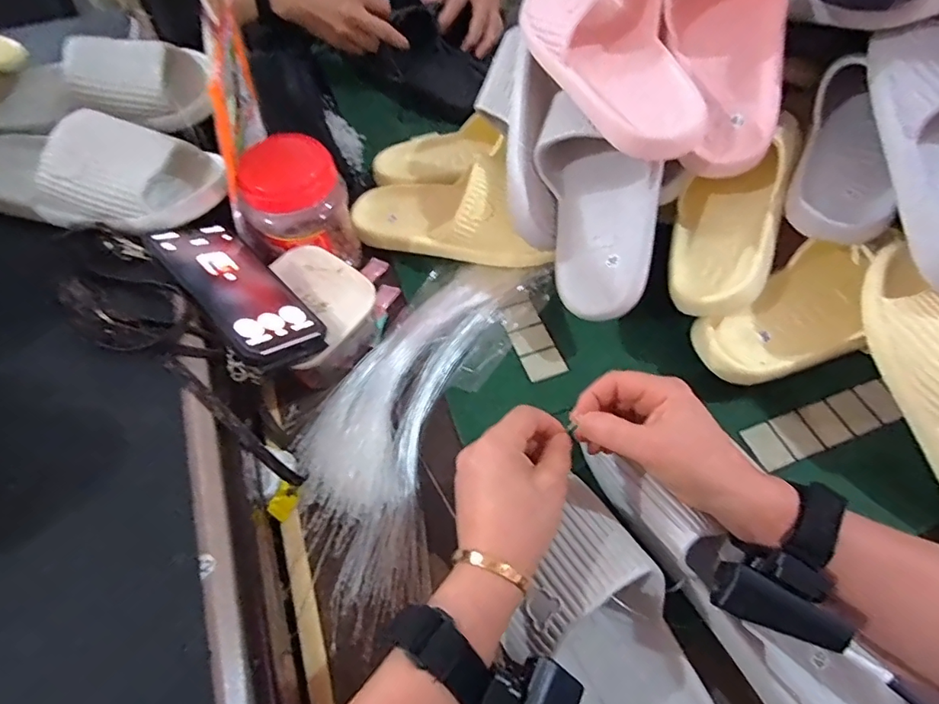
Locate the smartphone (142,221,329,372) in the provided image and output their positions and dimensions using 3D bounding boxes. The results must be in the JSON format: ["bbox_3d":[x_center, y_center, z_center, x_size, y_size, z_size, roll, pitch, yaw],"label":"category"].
[{"bbox_3d":[-0.196,-0.053,0.431,0.168,0.012,0.077,44,40,17],"label":"smartphone"}]

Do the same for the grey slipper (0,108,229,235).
[{"bbox_3d":[-0.344,-0.163,0.444,0.256,0.060,0.100,5,58,2],"label":"grey slipper"}]

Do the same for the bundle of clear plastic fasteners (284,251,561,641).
[{"bbox_3d":[-0.050,0.041,0.459,0.157,0.033,0.364,20,60,12],"label":"bundle of clear plastic fasteners"}]

